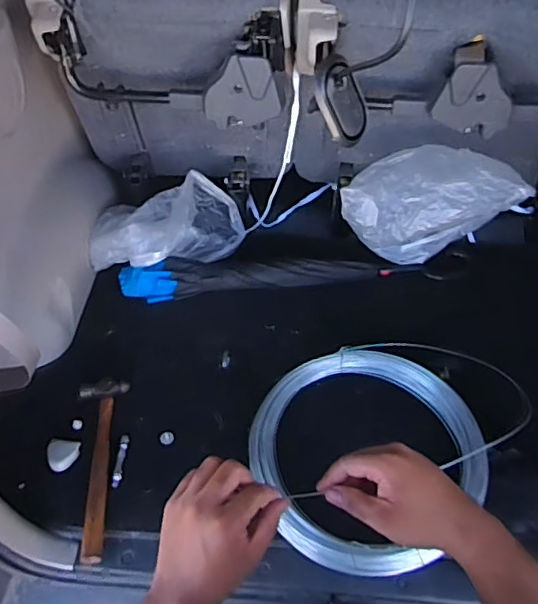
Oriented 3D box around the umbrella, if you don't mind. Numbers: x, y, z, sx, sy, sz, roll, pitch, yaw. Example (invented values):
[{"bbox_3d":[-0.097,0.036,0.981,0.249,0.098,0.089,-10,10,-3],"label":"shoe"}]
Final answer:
[{"bbox_3d":[0.070,-0.063,1.288,0.807,0.073,0.090,-7,51,-5],"label":"umbrella"}]

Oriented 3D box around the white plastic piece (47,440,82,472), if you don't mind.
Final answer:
[{"bbox_3d":[-0.377,0.281,1.036,0.056,0.013,0.055,-3,51,-2],"label":"white plastic piece"}]

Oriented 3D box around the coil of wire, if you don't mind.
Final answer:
[{"bbox_3d":[0.168,0.265,1.030,0.408,0.050,0.409,0,51,0],"label":"coil of wire"}]

